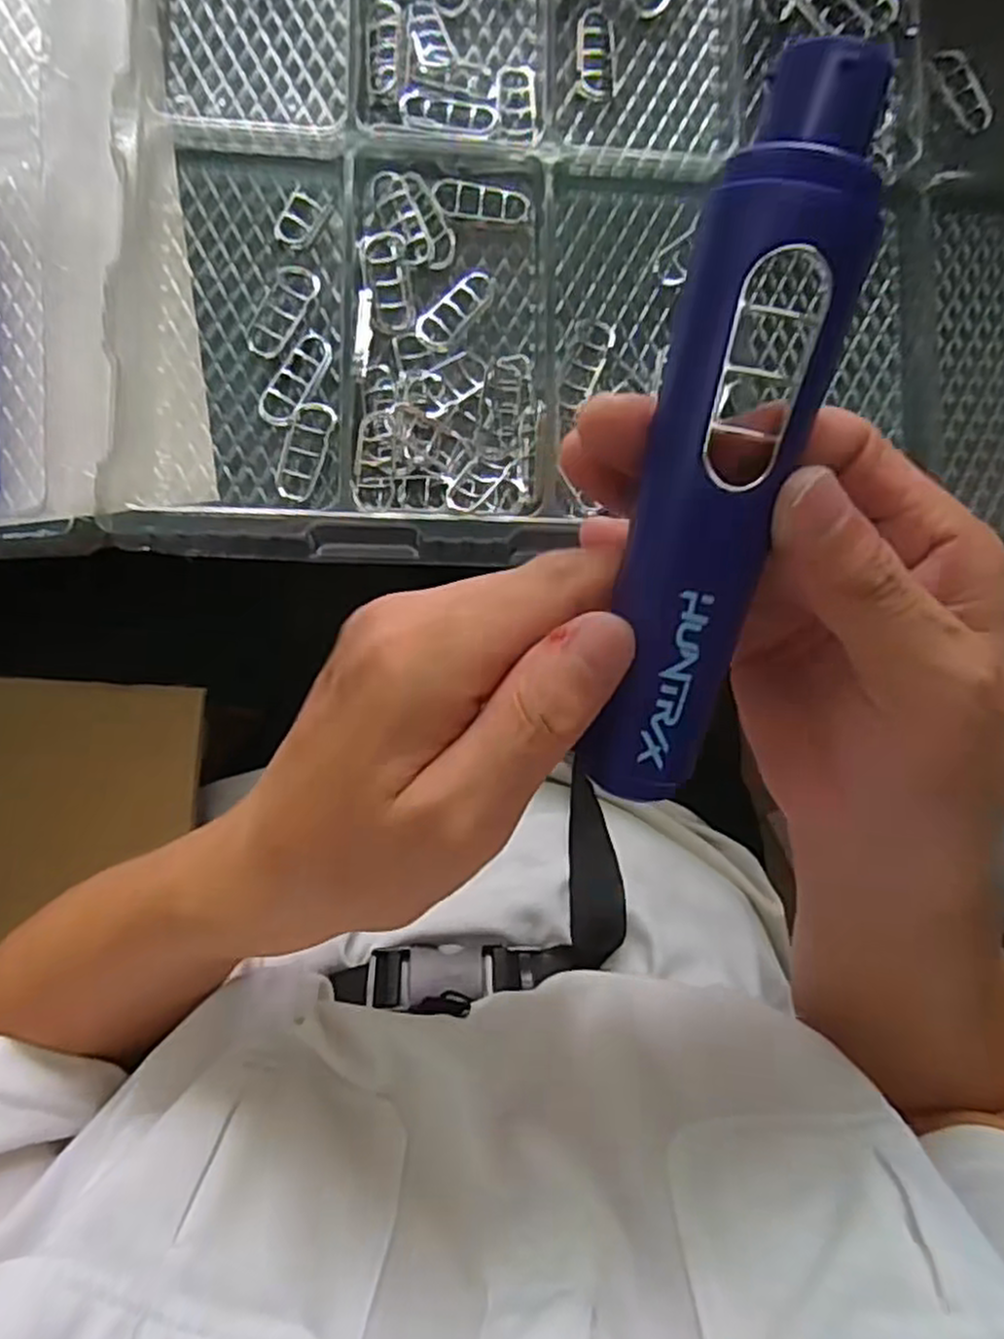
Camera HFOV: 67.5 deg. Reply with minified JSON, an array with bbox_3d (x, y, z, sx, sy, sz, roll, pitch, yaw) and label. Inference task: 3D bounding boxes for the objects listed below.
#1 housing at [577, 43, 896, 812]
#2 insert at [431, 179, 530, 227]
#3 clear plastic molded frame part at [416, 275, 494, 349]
[{"bbox_3d":[0.053,-0.048,0.177,0.036,0.016,0.171,11,105,-3],"label":"housing"},{"bbox_3d":[-0.011,-0.258,0.414,0.053,0.008,0.019,2,111,-9],"label":"insert"},{"bbox_3d":[-0.025,-0.196,0.407,0.018,0.009,0.054,39,85,-2],"label":"clear plastic molded frame part"}]

